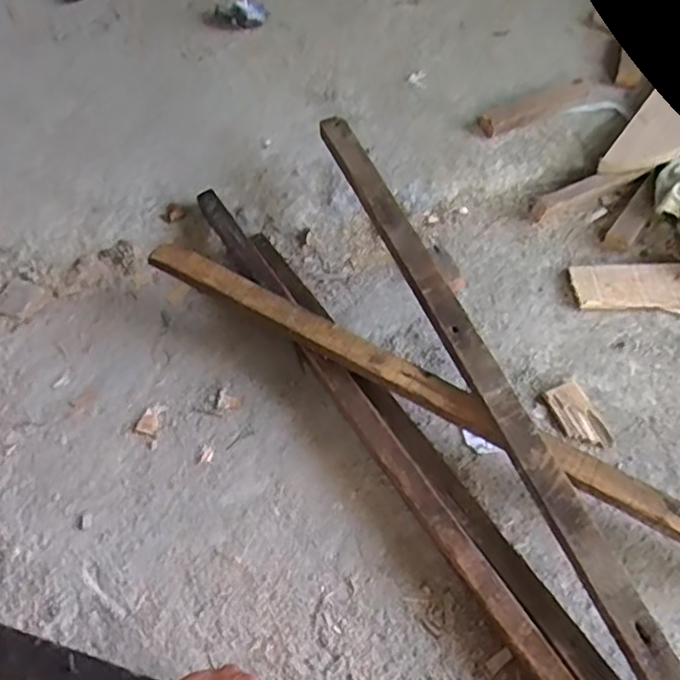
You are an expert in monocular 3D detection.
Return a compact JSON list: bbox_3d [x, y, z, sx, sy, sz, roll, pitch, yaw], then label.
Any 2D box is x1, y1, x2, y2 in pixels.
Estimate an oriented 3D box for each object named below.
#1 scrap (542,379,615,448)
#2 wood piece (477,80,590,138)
[{"bbox_3d":[0.248,0.080,0.667,0.042,0.006,0.077,-17,56,-10],"label":"scrap"},{"bbox_3d":[0.280,-0.328,0.908,0.182,0.019,0.038,-24,57,-16],"label":"wood piece"}]

